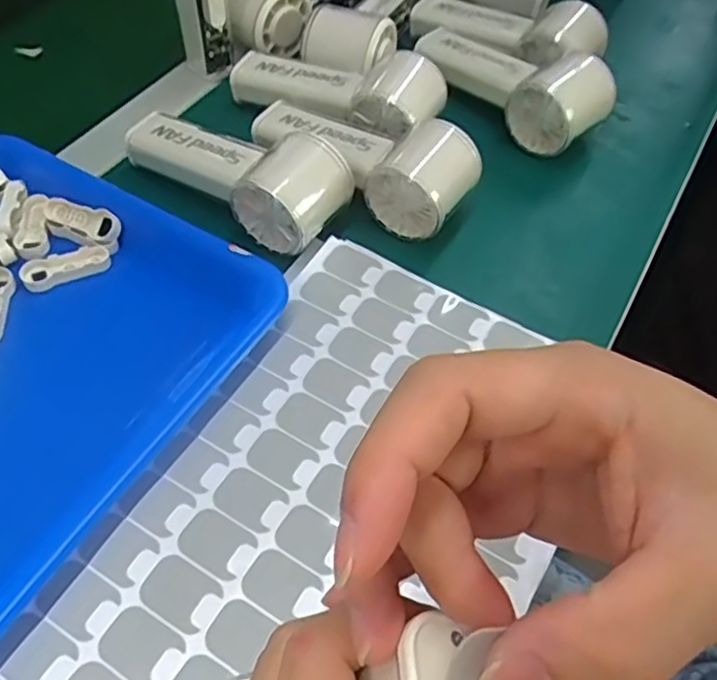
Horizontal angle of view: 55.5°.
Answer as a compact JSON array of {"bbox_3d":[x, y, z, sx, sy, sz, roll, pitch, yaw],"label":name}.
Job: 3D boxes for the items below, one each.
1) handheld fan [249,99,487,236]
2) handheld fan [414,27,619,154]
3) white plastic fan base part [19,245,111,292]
[{"bbox_3d":[0.004,-0.125,0.449,0.154,0.059,0.055,32,58,19],"label":"handheld fan"},{"bbox_3d":[0.113,-0.197,0.515,0.058,0.061,0.154,-35,63,-25],"label":"handheld fan"},{"bbox_3d":[-0.175,-0.044,0.408,0.050,0.007,0.019,-20,57,-17],"label":"white plastic fan base part"}]

